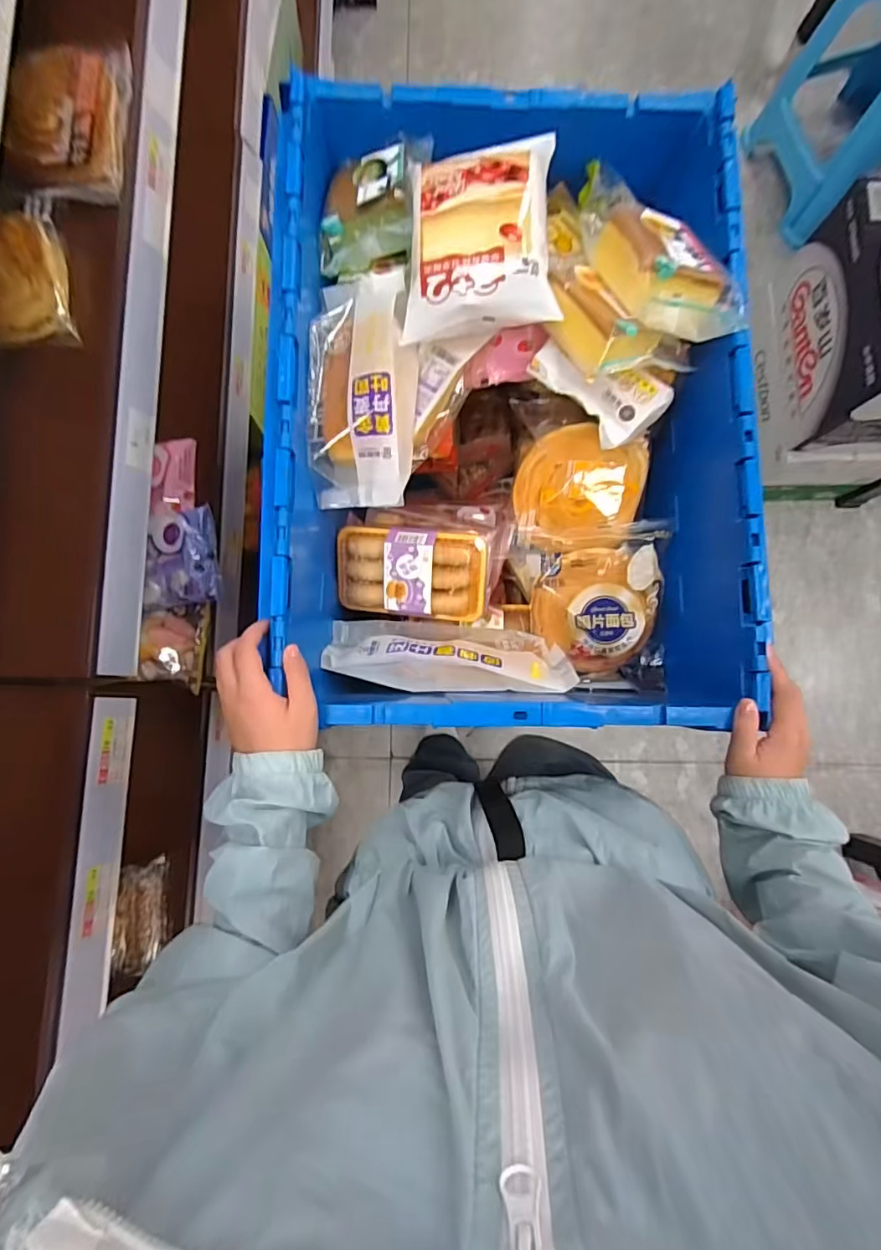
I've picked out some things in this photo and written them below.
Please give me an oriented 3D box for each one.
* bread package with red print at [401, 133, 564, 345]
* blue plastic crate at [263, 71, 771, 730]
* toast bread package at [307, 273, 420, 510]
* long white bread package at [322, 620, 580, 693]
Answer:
[{"bbox_3d":[0.034,-0.338,0.468,0.124,0.035,0.173,-1,83,-1],"label":"bread package with red print"},{"bbox_3d":[0.063,-0.197,0.577,0.400,0.277,0.578,0,83,-1],"label":"blue plastic crate"},{"bbox_3d":[-0.071,-0.218,0.504,0.096,0.072,0.213,-1,83,-1],"label":"toast bread package"},{"bbox_3d":[0.006,0.031,0.554,0.240,0.070,0.070,2,83,0],"label":"long white bread package"}]

